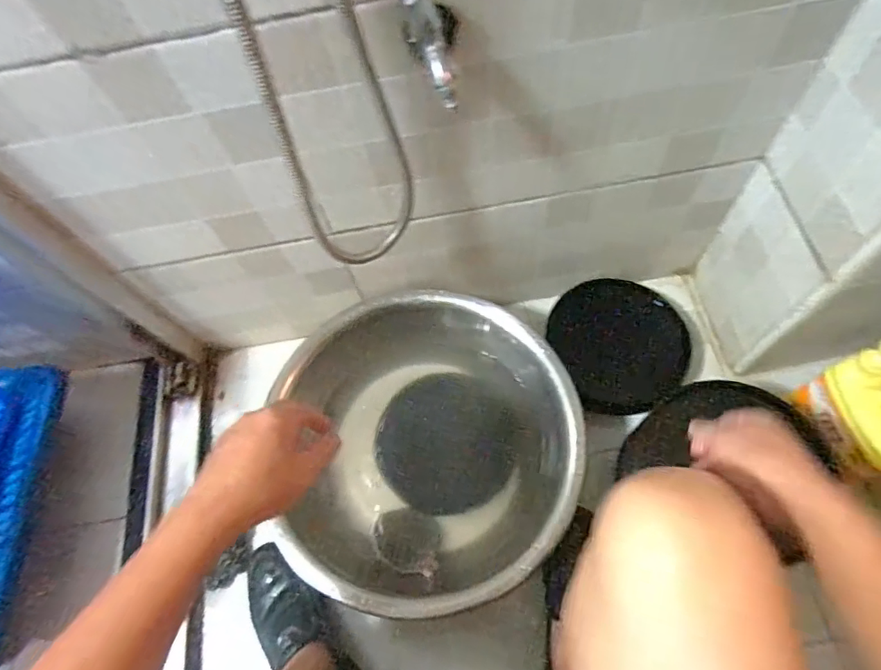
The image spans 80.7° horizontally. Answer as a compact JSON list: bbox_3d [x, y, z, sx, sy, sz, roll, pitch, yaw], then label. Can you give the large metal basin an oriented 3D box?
[{"bbox_3d":[-0.014,0.160,0.778,0.404,0.141,0.429,-1,63,3],"label":"large metal basin"}]

